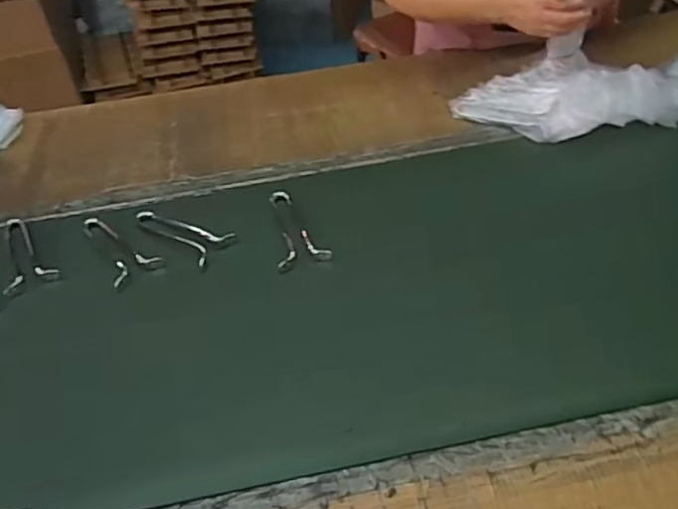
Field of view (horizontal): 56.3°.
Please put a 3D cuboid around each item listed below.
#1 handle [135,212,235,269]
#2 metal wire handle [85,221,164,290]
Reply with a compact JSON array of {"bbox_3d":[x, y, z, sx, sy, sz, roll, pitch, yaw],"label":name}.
[{"bbox_3d":[-0.233,-0.029,0.907,0.162,0.007,0.069,19,47,25],"label":"handle"},{"bbox_3d":[-0.322,-0.014,0.906,0.072,0.004,0.169,-32,48,-27],"label":"metal wire handle"}]

